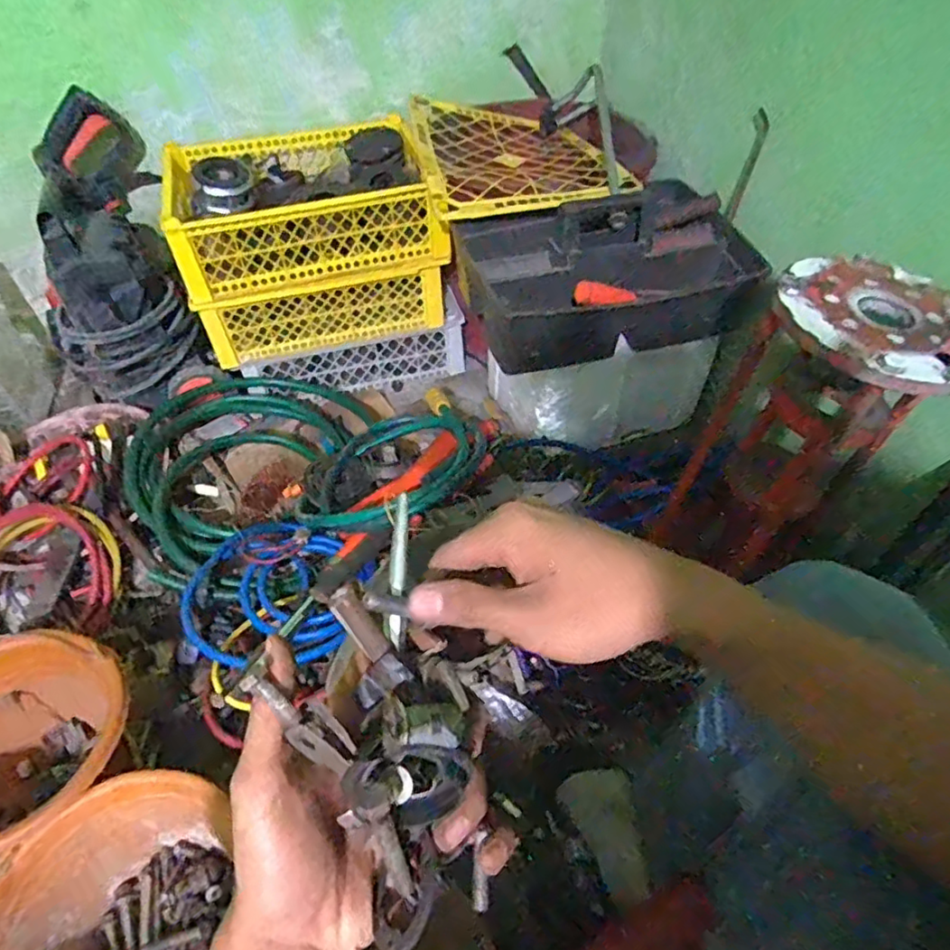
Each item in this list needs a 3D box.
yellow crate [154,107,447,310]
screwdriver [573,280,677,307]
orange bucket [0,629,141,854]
[{"bbox_3d":[-0.288,-0.458,1.058,0.420,0.151,0.298,-11,48,-9],"label":"yellow crate"},{"bbox_3d":[0.201,-0.247,0.831,0.131,0.035,0.026,3,48,4],"label":"screwdriver"},{"bbox_3d":[-0.525,0.324,0.712,0.237,0.180,0.228,0,48,0],"label":"orange bucket"}]

